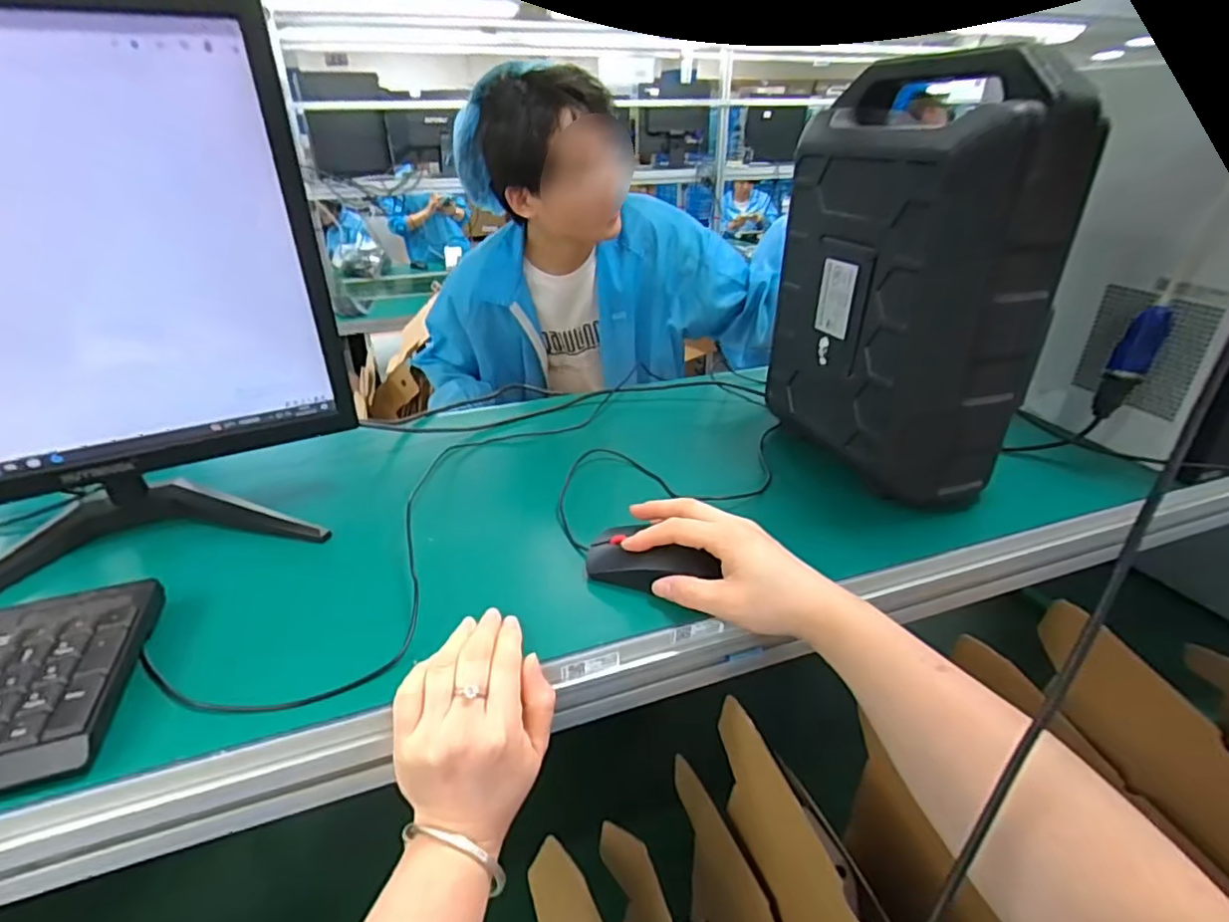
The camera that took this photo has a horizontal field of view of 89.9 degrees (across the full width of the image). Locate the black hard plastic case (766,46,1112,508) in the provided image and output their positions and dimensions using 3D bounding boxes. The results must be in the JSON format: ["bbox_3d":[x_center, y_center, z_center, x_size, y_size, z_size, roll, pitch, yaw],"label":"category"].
[{"bbox_3d":[0.236,-0.140,0.511,0.103,0.288,0.206,-13,31,-20],"label":"black hard plastic case"}]

